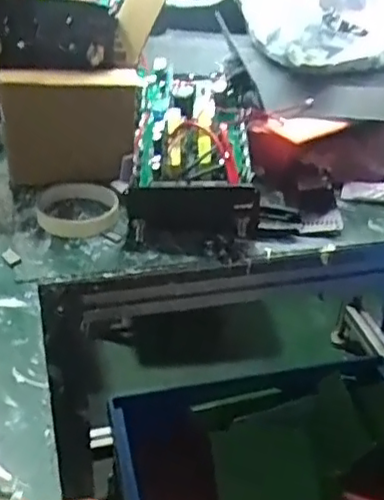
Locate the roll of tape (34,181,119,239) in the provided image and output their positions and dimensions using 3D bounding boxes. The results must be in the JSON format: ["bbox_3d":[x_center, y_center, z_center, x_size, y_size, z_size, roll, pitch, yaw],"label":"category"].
[{"bbox_3d":[-0.121,-0.044,0.686,0.085,0.026,0.085,3,34,-2],"label":"roll of tape"}]

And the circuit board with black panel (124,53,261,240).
[{"bbox_3d":[0.002,-0.126,0.725,0.133,0.083,0.268,2,47,-5],"label":"circuit board with black panel"}]

